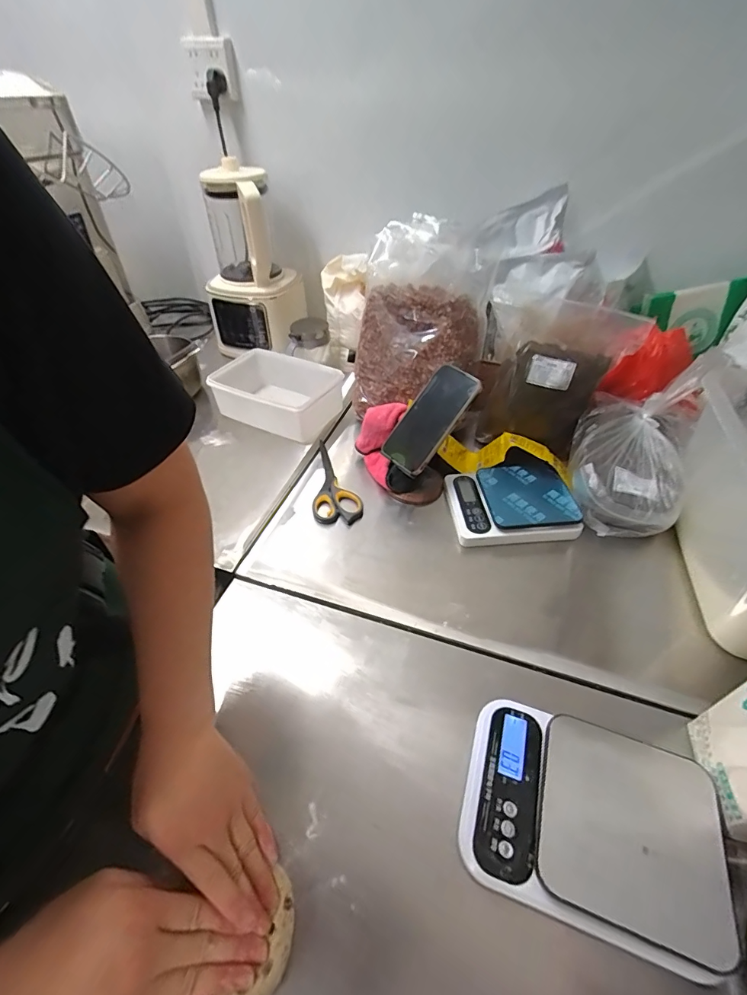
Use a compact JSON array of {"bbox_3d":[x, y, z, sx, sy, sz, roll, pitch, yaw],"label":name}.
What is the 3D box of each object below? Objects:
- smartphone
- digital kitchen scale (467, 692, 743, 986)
[{"bbox_3d":[0.079,-0.114,0.626,0.081,0.013,0.160,41,101,31],"label":"smartphone"},{"bbox_3d":[0.181,0.272,0.368,0.195,0.030,0.146,13,46,16],"label":"digital kitchen scale"}]

